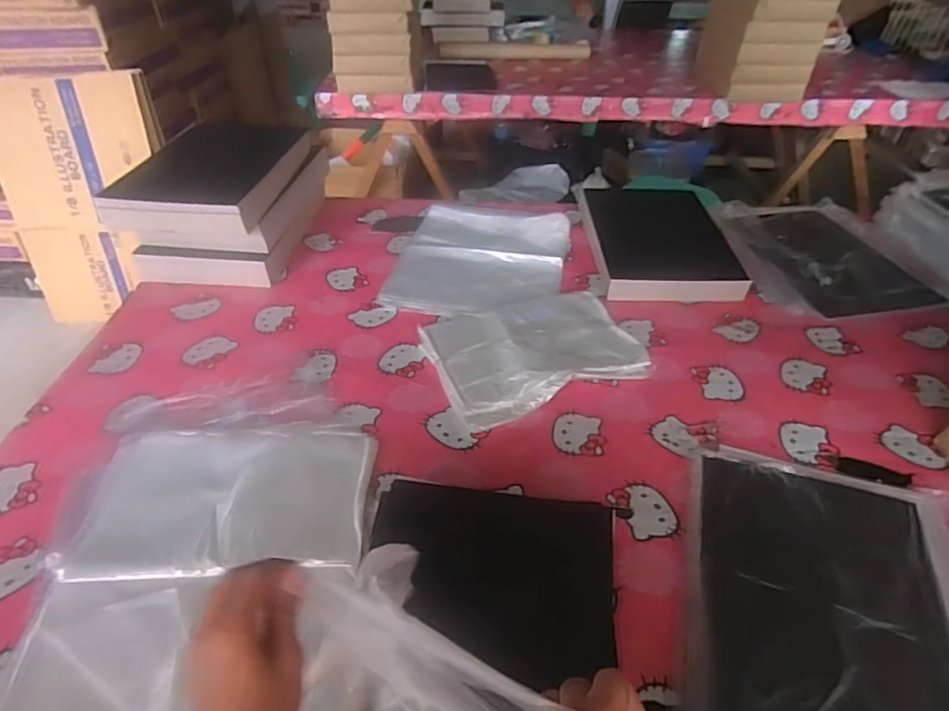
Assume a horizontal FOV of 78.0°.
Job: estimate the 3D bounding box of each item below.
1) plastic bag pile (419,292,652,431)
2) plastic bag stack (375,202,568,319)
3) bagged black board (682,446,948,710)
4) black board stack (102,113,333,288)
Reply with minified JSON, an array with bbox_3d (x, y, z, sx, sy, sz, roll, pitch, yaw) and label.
[{"bbox_3d":[0.095,-0.016,0.935,0.319,0.042,0.231,-14,42,-18],"label":"plastic bag pile"},{"bbox_3d":[0.015,-0.193,1.173,0.319,0.029,0.375,8,43,8],"label":"plastic bag stack"},{"bbox_3d":[0.380,0.273,0.612,0.296,0.028,0.396,13,41,13],"label":"bagged black board"},{"bbox_3d":[-0.498,-0.314,1.193,0.268,0.175,0.432,3,39,2],"label":"black board stack"}]

